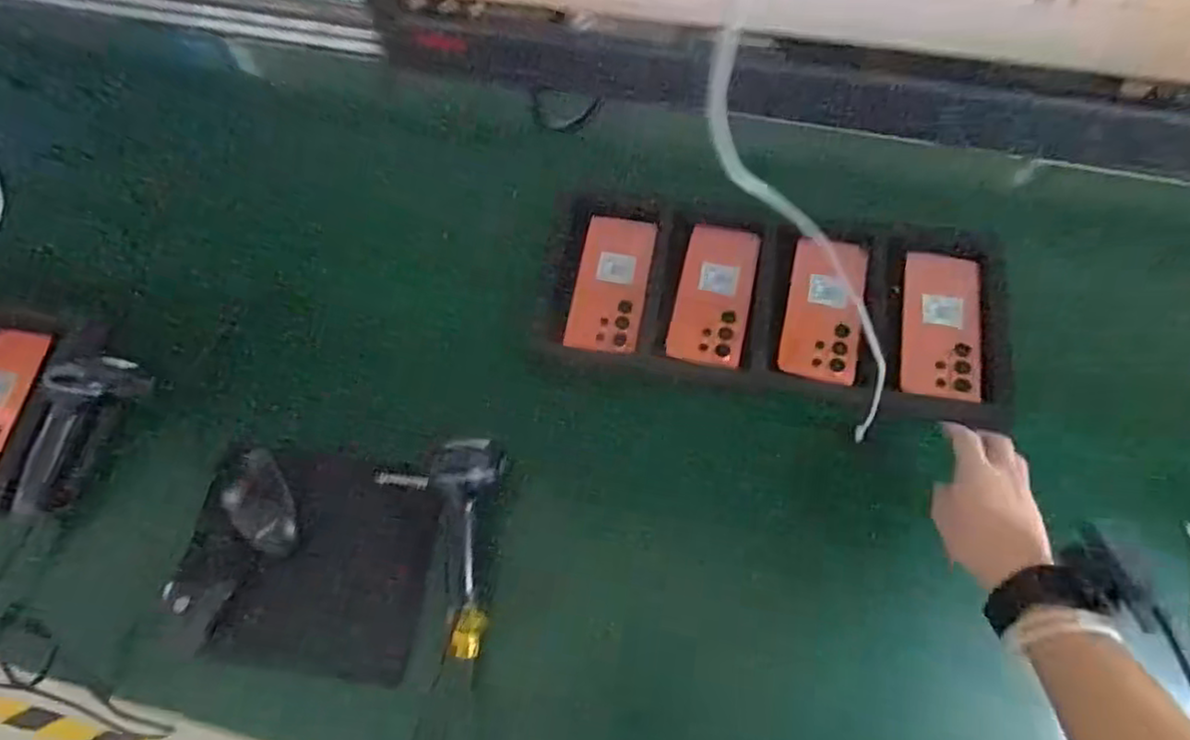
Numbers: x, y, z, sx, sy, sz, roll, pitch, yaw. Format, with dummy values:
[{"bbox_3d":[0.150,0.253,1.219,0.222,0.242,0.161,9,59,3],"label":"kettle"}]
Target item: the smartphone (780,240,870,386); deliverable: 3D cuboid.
[{"bbox_3d":[0.243,-0.069,0.699,0.077,0.009,0.165,12,68,8],"label":"smartphone"}]

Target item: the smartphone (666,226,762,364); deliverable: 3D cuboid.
[{"bbox_3d":[0.129,-0.086,0.713,0.077,0.006,0.167,12,67,8],"label":"smartphone"}]

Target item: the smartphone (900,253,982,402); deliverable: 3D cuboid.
[{"bbox_3d":[0.359,-0.046,0.690,0.076,0.010,0.165,10,67,7],"label":"smartphone"}]

